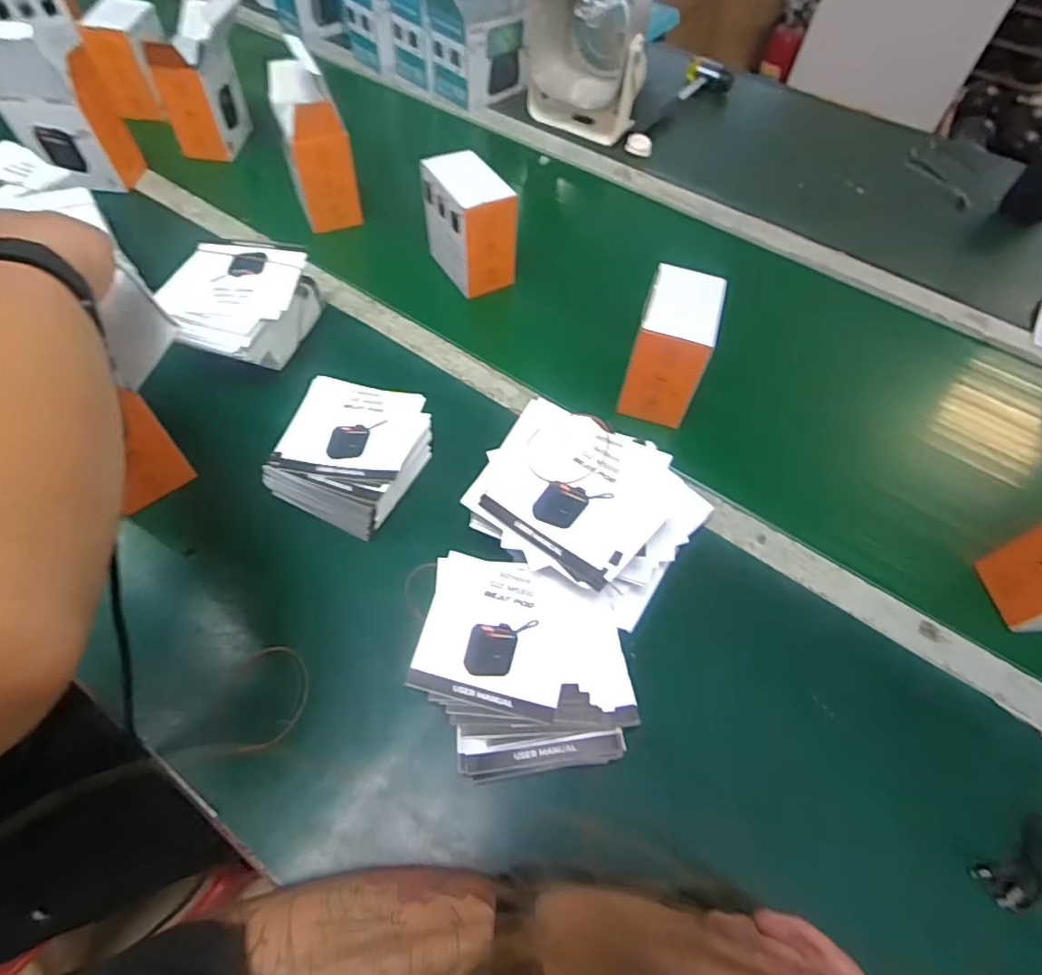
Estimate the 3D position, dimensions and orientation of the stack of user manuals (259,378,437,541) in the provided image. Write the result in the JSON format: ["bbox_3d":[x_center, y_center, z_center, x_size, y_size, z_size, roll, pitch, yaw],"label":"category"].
[{"bbox_3d":[-0.149,-0.034,0.509,0.113,0.038,0.130,20,58,9],"label":"stack of user manuals"}]

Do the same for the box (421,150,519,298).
[{"bbox_3d":[-0.057,-0.296,0.642,0.066,0.101,0.113,-29,63,-20],"label":"box"}]

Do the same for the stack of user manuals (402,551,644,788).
[{"bbox_3d":[0.004,0.130,0.412,0.146,0.056,0.140,4,57,-1],"label":"stack of user manuals"}]

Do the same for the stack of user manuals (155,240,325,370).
[{"bbox_3d":[-0.274,-0.168,0.559,0.115,0.079,0.140,6,57,1],"label":"stack of user manuals"}]

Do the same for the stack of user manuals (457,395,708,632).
[{"bbox_3d":[0.054,0.020,0.458,0.158,0.091,0.148,31,61,16],"label":"stack of user manuals"}]

